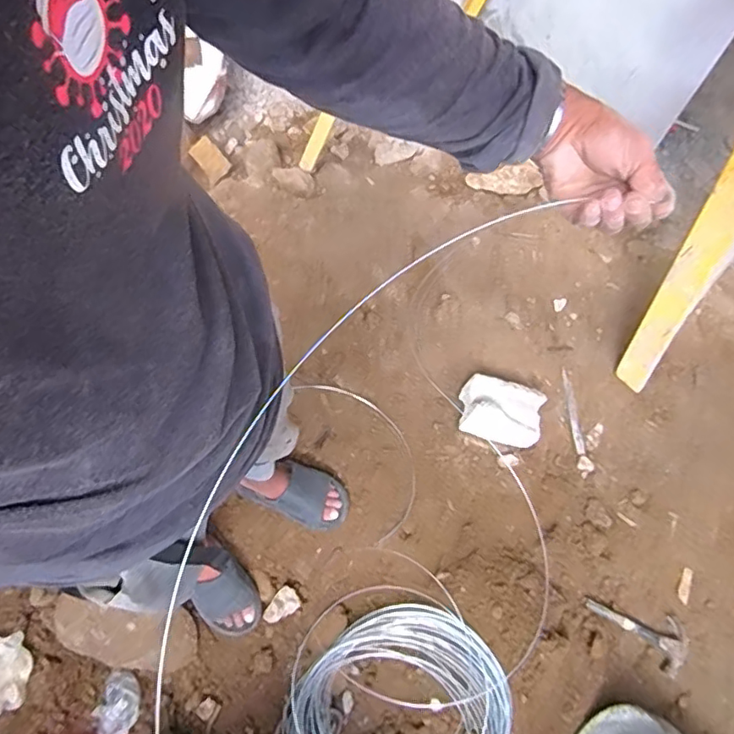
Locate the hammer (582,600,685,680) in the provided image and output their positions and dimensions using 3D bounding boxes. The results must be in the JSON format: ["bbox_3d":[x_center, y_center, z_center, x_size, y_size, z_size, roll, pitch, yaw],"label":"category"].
[{"bbox_3d":[0.623,0.597,1.323,0.271,0.025,0.115,33,69,-6],"label":"hammer"}]

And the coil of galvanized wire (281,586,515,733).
[{"bbox_3d":[0.056,0.712,1.167,0.454,0.061,0.478,0,90,6],"label":"coil of galvanized wire"}]

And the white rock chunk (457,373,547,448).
[{"bbox_3d":[0.339,0.108,1.440,0.209,0.104,0.140,14,67,3],"label":"white rock chunk"}]

